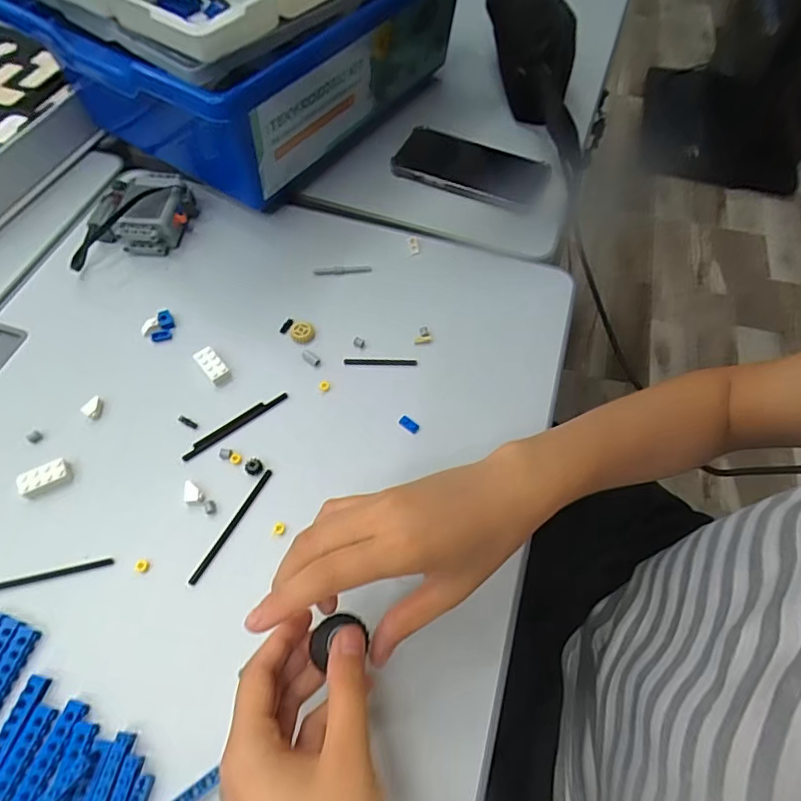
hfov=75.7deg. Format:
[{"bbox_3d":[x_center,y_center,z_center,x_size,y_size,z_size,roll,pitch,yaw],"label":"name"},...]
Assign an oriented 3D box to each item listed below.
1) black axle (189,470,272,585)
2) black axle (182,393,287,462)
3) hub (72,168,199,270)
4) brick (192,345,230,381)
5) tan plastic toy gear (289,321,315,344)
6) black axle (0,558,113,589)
[{"bbox_3d":[-0.121,0.089,0.372,0.005,0.004,0.092,24,62,11],"label":"black axle"},{"bbox_3d":[-0.130,0.018,0.407,0.092,0.004,0.006,-36,67,-21],"label":"black axle"},{"bbox_3d":[-0.250,-0.178,0.497,0.090,0.036,0.120,3,60,-1],"label":"hub"},{"bbox_3d":[-0.158,-0.031,0.430,0.017,0.008,0.034,-37,68,-21],"label":"brick"},{"bbox_3d":[-0.086,-0.060,0.453,0.021,0.008,0.020,1,60,-2],"label":"tan plastic toy gear"},{"bbox_3d":[-0.244,0.119,0.348,0.093,0.004,0.006,-11,61,-9],"label":"black axle"}]

